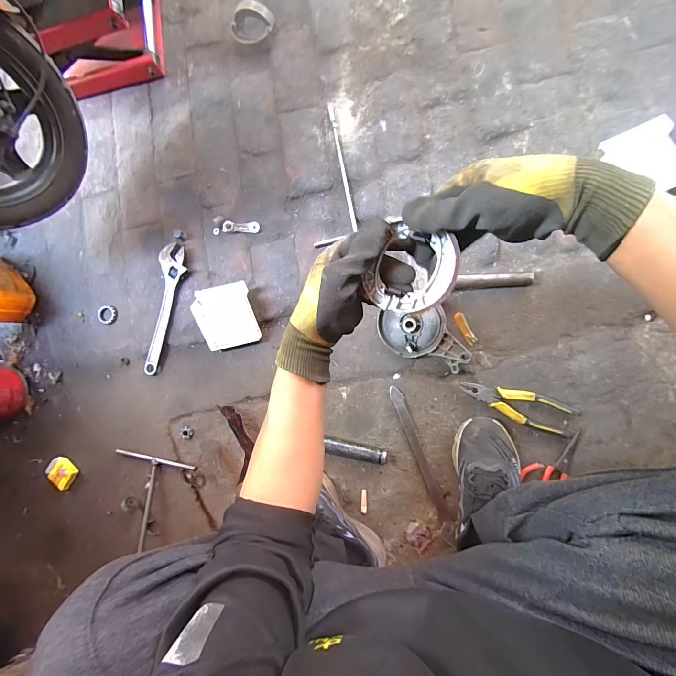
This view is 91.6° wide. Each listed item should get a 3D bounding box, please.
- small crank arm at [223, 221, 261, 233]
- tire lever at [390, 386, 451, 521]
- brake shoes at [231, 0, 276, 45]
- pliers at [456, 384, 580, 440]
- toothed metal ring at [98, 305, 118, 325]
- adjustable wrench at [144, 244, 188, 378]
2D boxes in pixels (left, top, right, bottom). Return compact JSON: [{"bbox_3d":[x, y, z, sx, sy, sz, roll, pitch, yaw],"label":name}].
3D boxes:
[{"bbox_3d":[-0.207,-0.239,0.708,0.075,0.019,0.022,3,86,7],"label":"small crank arm"},{"bbox_3d":[0.154,0.214,0.622,0.022,0.011,0.254,-22,84,5],"label":"tire lever"},{"bbox_3d":[-0.194,-0.709,0.737,0.101,0.037,0.087,-24,83,5],"label":"brake shoes"},{"bbox_3d":[0.319,0.120,0.587,0.195,0.022,0.057,17,89,10],"label":"pliers"},{"bbox_3d":[-0.520,-0.052,0.740,0.042,0.006,0.043,-1,86,7],"label":"toothed metal ring"},{"bbox_3d":[-0.376,-0.061,0.716,0.058,0.023,0.282,7,87,8],"label":"adjustable wrench"}]

